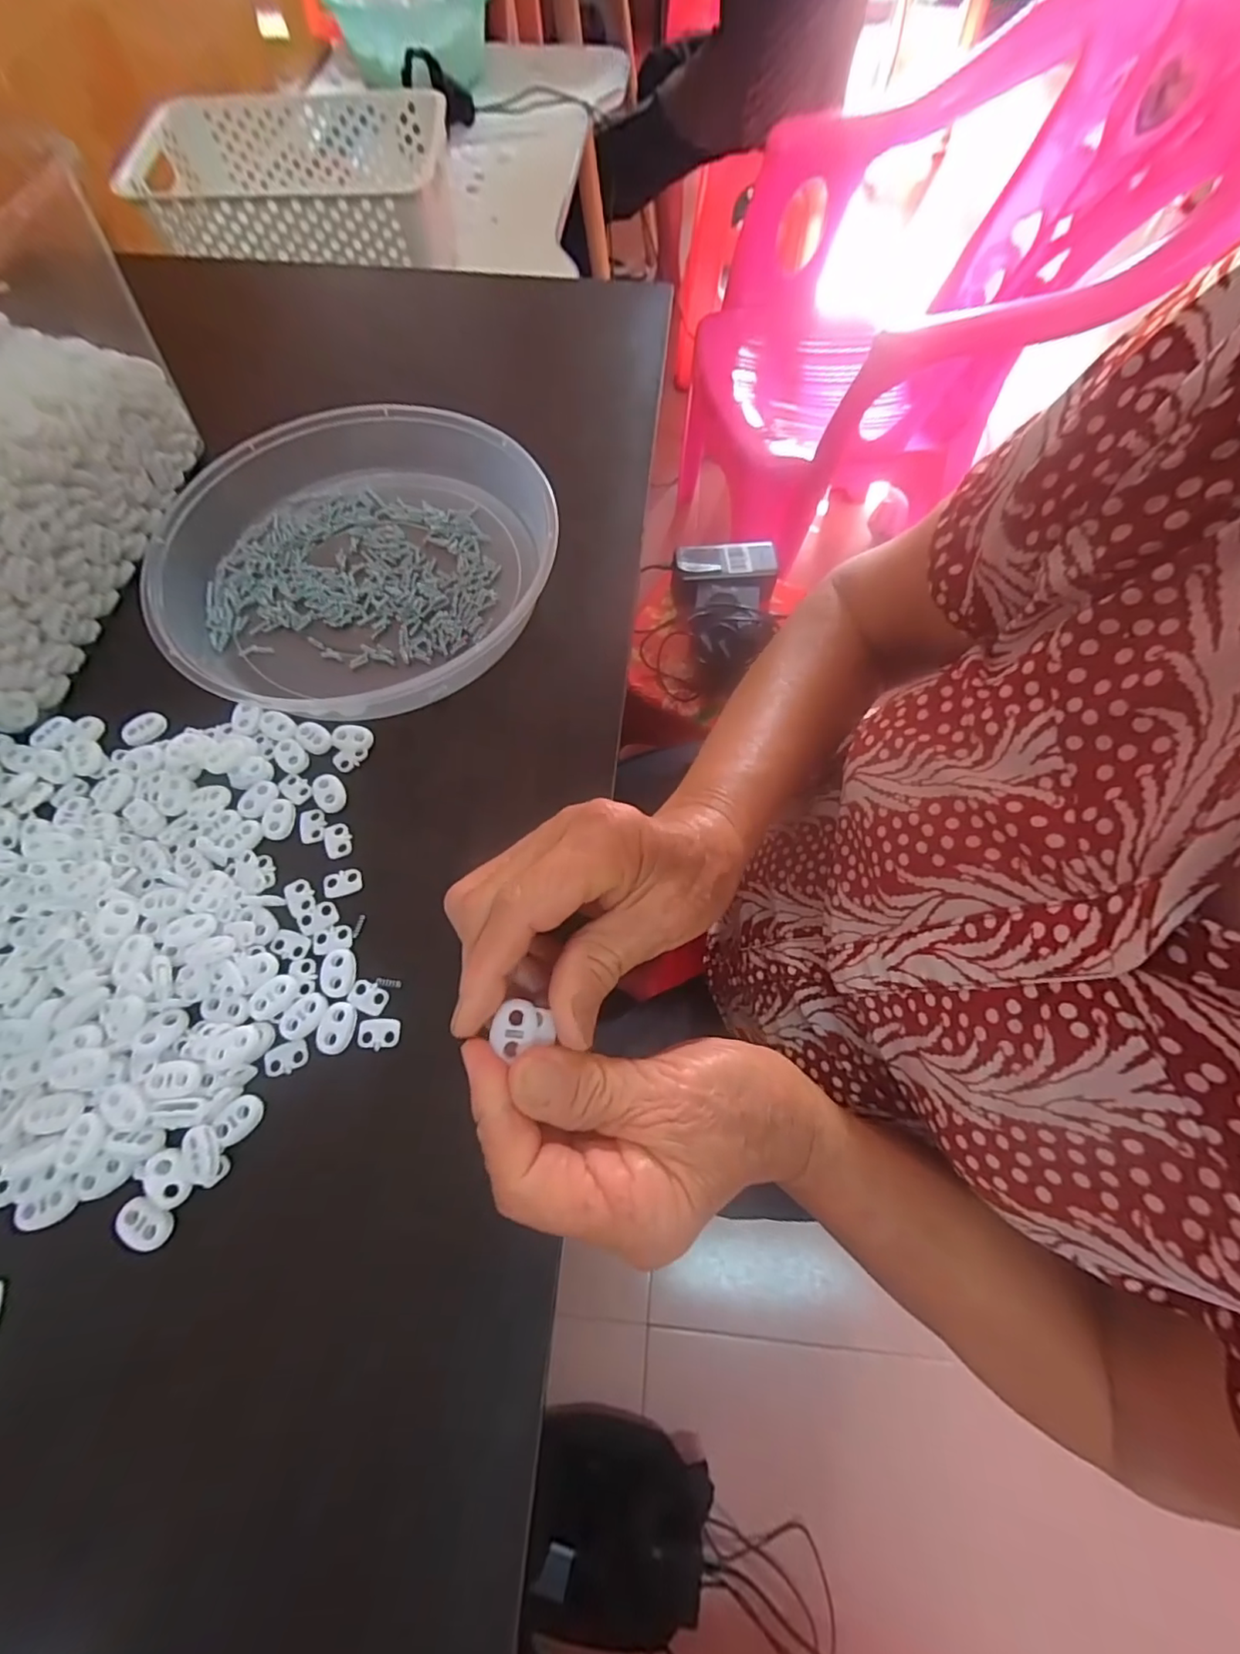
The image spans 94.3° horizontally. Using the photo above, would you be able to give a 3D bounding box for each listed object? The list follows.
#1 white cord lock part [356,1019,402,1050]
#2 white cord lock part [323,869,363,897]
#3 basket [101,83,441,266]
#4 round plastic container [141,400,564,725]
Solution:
[{"bbox_3d":[-0.111,0.095,0.266,0.018,0.004,0.014,2,67,0],"label":"white cord lock part"},{"bbox_3d":[-0.142,0.028,0.293,0.019,0.004,0.013,-14,68,-6],"label":"white cord lock part"},{"bbox_3d":[-0.348,-0.688,0.616,0.316,0.075,0.221,-4,67,-2],"label":"basket"},{"bbox_3d":[-0.162,-0.174,0.361,0.231,0.042,0.231,0,67,0],"label":"round plastic container"}]

